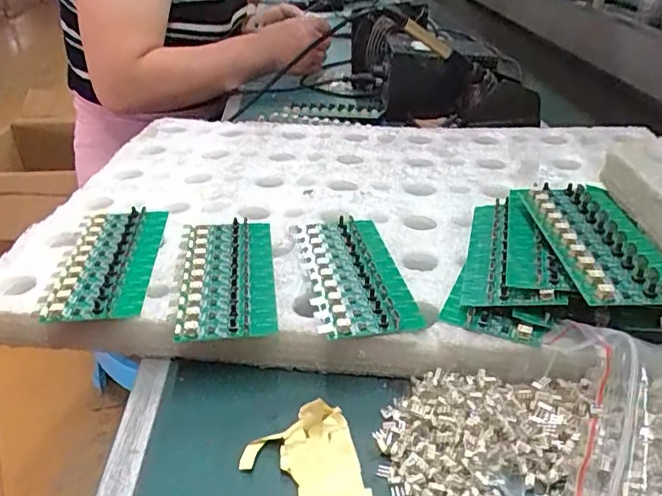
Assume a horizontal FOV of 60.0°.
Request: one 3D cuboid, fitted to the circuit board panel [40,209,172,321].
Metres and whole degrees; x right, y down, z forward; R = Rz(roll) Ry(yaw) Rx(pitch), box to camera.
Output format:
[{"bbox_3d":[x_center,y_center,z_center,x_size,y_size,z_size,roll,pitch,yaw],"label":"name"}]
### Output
[{"bbox_3d":[-0.160,0.008,0.418,0.062,0.010,0.131,-5,31,-4],"label":"circuit board panel"}]

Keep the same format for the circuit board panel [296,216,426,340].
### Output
[{"bbox_3d":[0.015,0.014,0.402,0.064,0.007,0.137,-7,31,-8],"label":"circuit board panel"}]

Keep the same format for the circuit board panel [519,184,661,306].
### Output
[{"bbox_3d":[0.171,-0.009,0.373,0.059,0.010,0.143,-2,31,1],"label":"circuit board panel"}]

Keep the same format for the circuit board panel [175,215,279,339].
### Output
[{"bbox_3d":[-0.072,0.015,0.402,0.060,0.009,0.135,-5,31,-5],"label":"circuit board panel"}]

